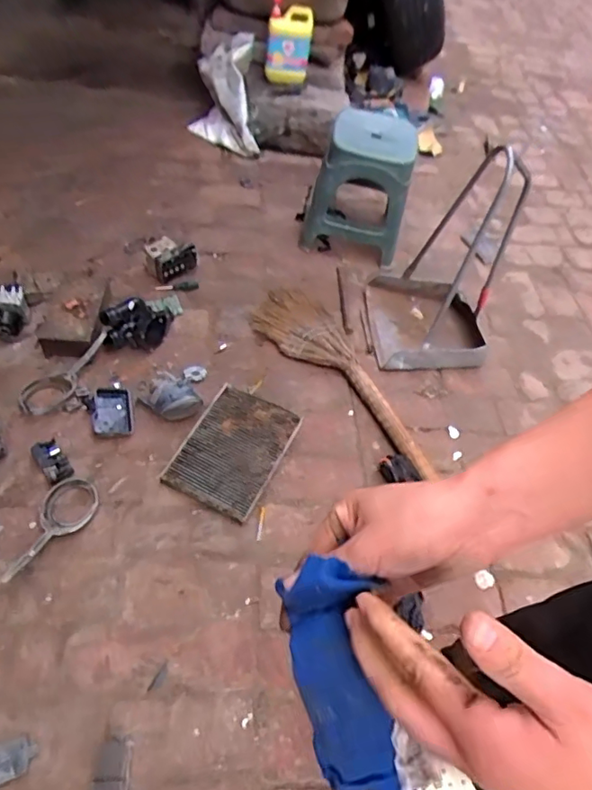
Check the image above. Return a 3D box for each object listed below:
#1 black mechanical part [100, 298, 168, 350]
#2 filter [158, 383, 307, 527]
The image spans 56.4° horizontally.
[{"bbox_3d":[-0.380,-0.166,1.338,0.102,0.101,0.167,36,55,16],"label":"black mechanical part"},{"bbox_3d":[-0.135,0.115,1.190,0.196,0.024,0.271,28,67,9],"label":"filter"}]

